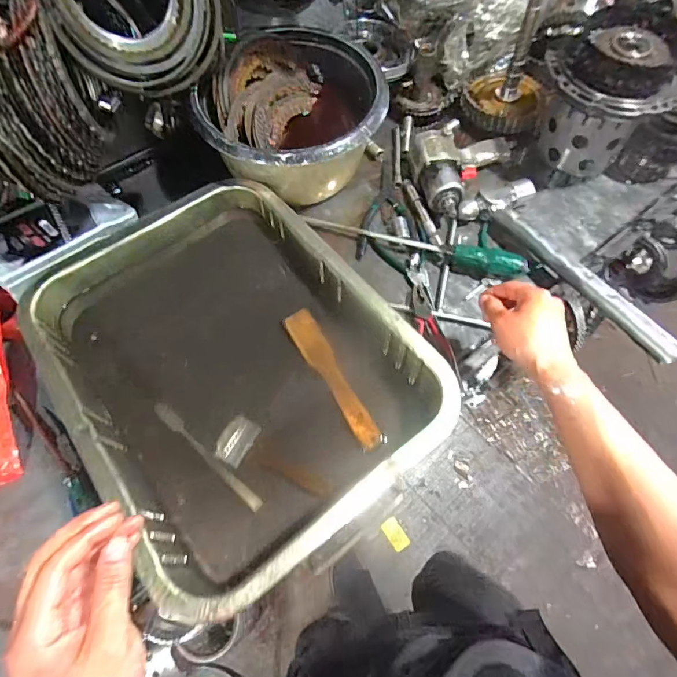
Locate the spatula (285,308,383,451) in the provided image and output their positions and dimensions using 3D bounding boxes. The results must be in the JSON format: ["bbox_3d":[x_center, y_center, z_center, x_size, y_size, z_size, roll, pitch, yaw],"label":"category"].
[{"bbox_3d":[-0.006,0.048,0.565,0.040,0.012,0.207,-30,69,-13],"label":"spatula"}]

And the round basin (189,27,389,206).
[{"bbox_3d":[-0.070,-0.352,0.721,0.278,0.150,0.283,0,65,0],"label":"round basin"}]

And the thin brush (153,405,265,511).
[{"bbox_3d":[-0.162,0.141,0.531,0.187,0.012,0.017,40,71,16],"label":"thin brush"}]

